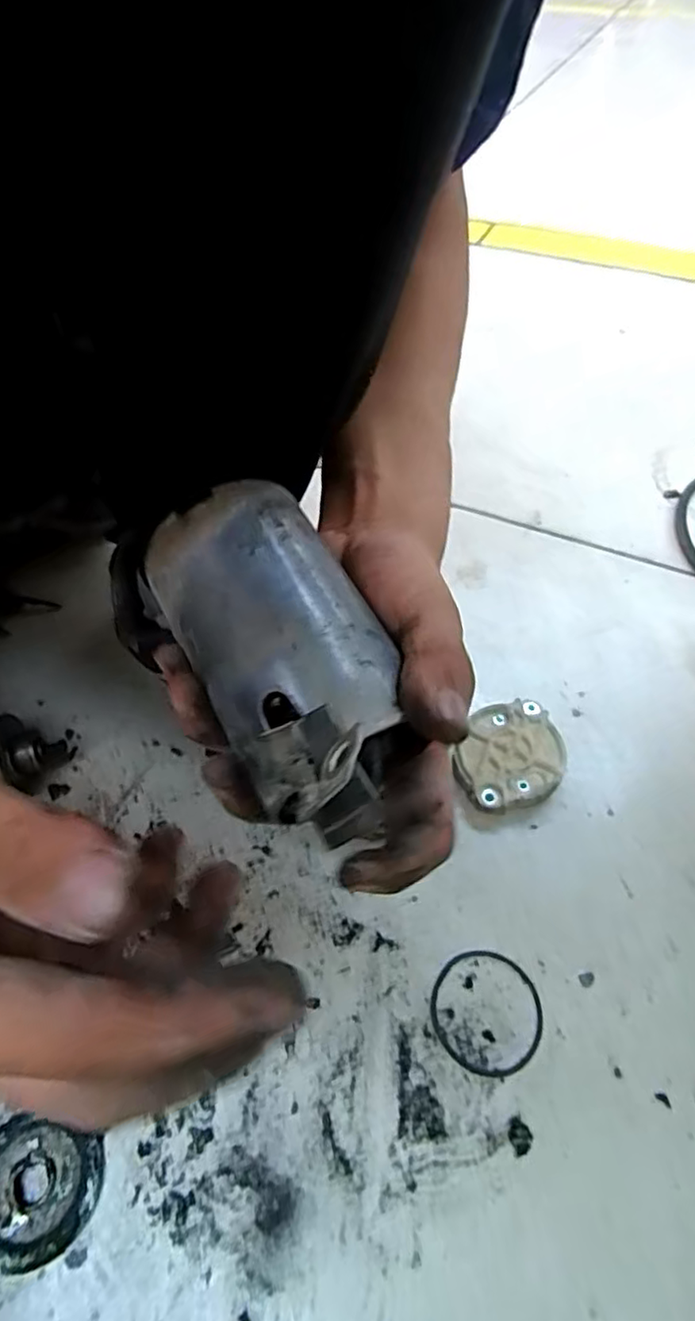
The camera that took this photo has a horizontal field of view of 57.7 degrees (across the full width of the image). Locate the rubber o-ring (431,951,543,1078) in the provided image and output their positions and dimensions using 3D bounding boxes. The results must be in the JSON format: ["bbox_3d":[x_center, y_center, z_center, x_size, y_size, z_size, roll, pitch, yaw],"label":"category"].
[{"bbox_3d":[0.072,0.180,0.324,0.057,0.004,0.056,0,55,1],"label":"rubber o-ring"}]

